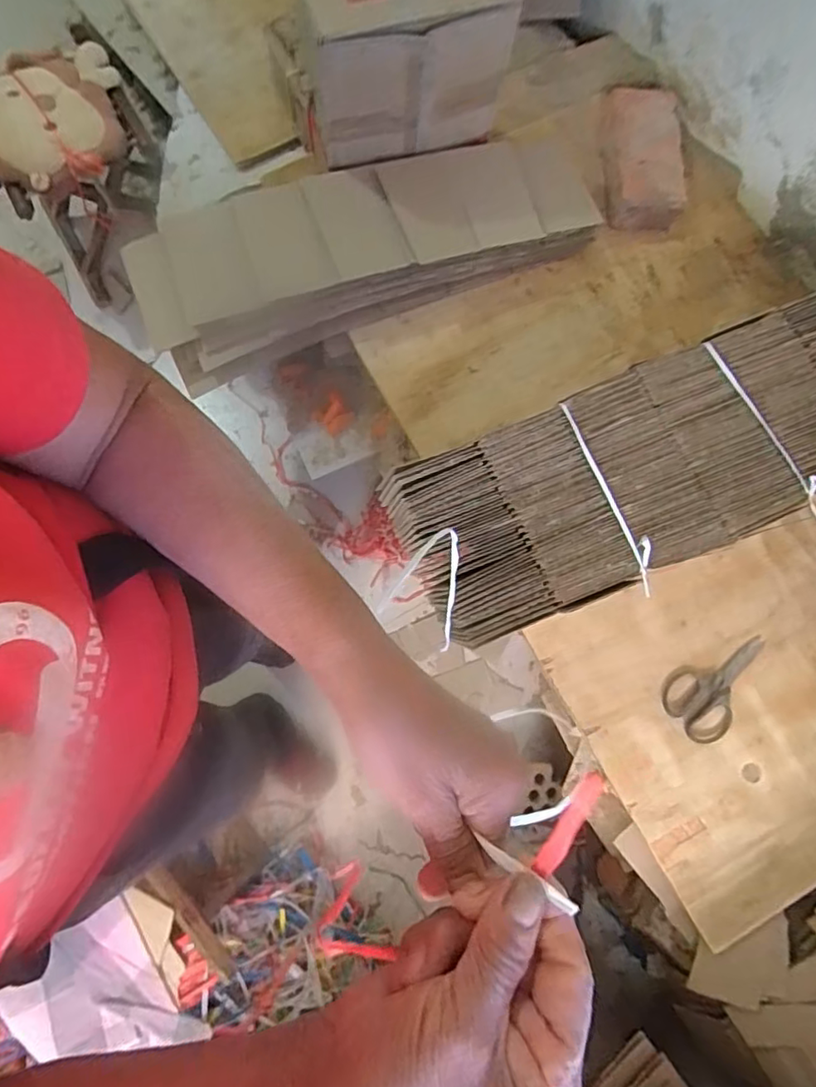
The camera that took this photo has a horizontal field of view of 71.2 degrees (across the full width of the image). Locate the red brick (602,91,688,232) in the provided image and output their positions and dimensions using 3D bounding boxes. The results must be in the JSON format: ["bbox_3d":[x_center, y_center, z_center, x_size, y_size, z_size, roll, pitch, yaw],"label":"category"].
[{"bbox_3d":[0.410,-0.691,1.021,0.131,0.066,0.256,0,78,0],"label":"red brick"}]

